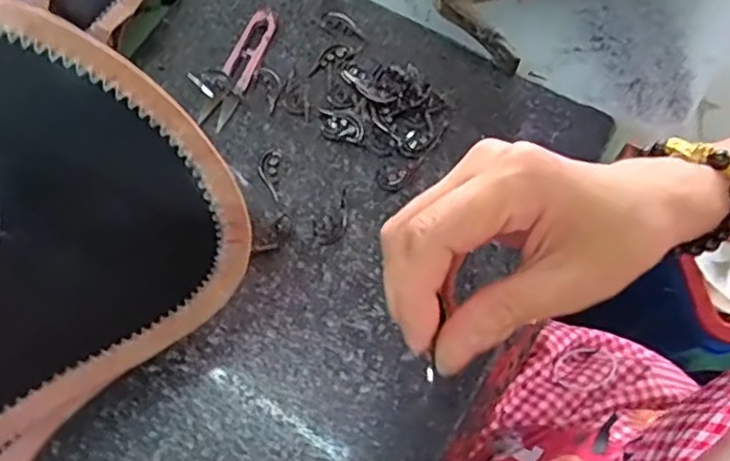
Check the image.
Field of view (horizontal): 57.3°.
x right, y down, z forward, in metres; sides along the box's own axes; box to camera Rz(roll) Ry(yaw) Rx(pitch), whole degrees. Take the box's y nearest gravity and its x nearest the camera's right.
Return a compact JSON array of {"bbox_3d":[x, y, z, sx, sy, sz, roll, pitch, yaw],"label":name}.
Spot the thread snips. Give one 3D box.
[{"bbox_3d":[-0.094,-0.122,0.495,0.026,0.013,0.102,19,70,8],"label":"thread snips"}]

